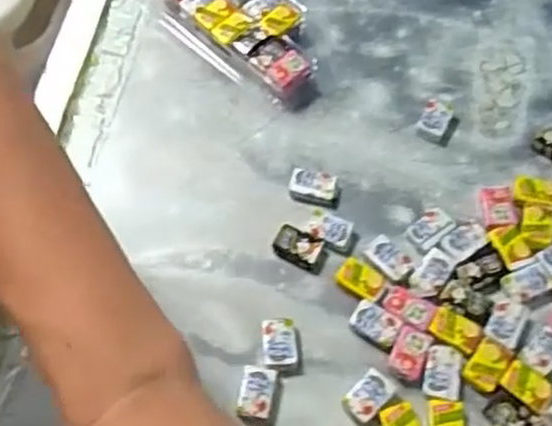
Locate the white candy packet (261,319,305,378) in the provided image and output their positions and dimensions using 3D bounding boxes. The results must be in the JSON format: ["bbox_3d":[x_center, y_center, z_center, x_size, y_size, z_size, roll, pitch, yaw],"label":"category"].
[{"bbox_3d":[0.003,0.071,0.386,0.021,0.008,0.030,-3,60,-1],"label":"white candy packet"}]

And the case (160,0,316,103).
[{"bbox_3d":[-0.024,-0.128,0.492,0.128,0.024,0.068,37,67,20],"label":"case"}]

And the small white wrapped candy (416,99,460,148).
[{"bbox_3d":[0.102,-0.057,0.457,0.023,0.011,0.028,21,63,13],"label":"small white wrapped candy"}]

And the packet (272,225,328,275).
[{"bbox_3d":[0.014,0.020,0.413,0.031,0.005,0.019,26,64,15],"label":"packet"}]

